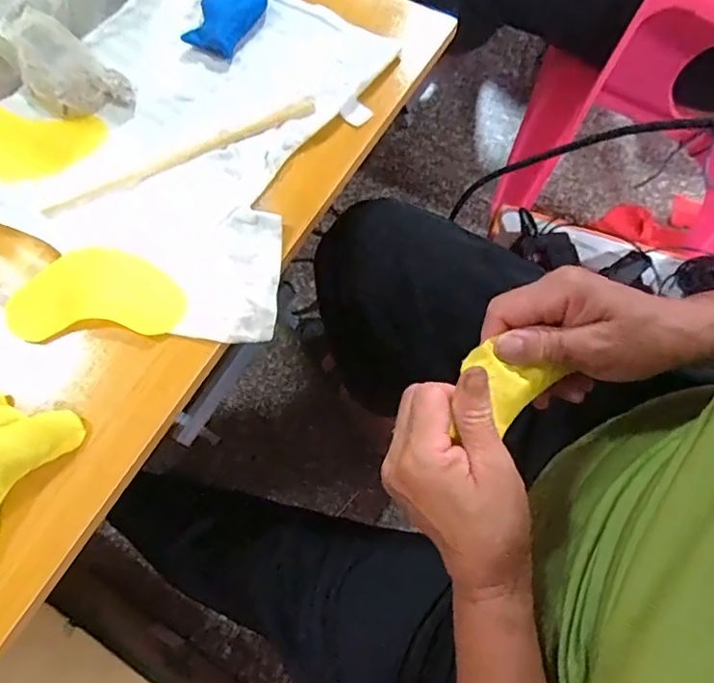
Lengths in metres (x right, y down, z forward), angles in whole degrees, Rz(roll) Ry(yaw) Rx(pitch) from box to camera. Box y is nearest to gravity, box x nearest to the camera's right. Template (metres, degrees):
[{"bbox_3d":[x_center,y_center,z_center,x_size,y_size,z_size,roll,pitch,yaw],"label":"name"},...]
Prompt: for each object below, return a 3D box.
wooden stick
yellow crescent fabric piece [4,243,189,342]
[{"bbox_3d":[-0.138,-0.147,0.428,0.224,0.010,0.010,-24,71,-9],"label":"wooden stick"},{"bbox_3d":[-0.185,-0.038,0.390,0.118,0.012,0.068,-4,69,-2],"label":"yellow crescent fabric piece"}]

